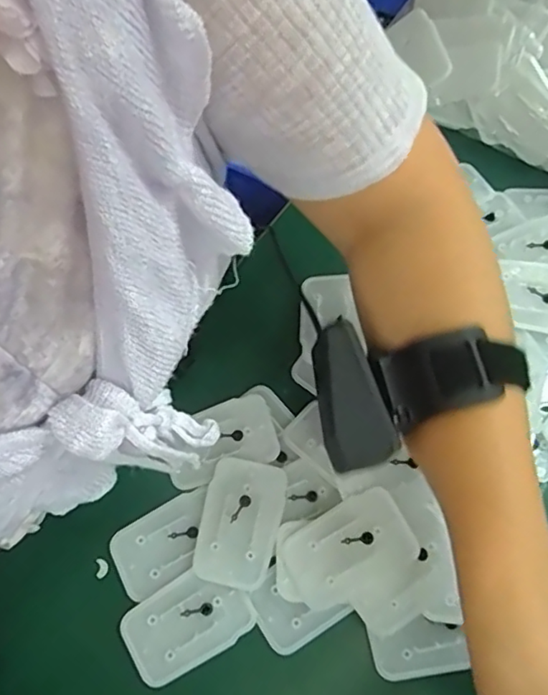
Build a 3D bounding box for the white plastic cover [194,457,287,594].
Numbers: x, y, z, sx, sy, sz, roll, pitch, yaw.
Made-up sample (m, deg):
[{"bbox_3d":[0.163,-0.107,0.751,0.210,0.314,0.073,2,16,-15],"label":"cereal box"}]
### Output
[{"bbox_3d":[-0.020,0.103,0.331,0.044,0.004,0.070,10,72,11],"label":"white plastic cover"}]

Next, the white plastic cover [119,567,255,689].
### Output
[{"bbox_3d":[-0.049,0.154,0.318,0.067,0.006,0.045,-30,72,-11],"label":"white plastic cover"}]

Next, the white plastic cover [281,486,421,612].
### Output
[{"bbox_3d":[0.041,0.112,0.313,0.071,0.004,0.045,-34,68,3],"label":"white plastic cover"}]

